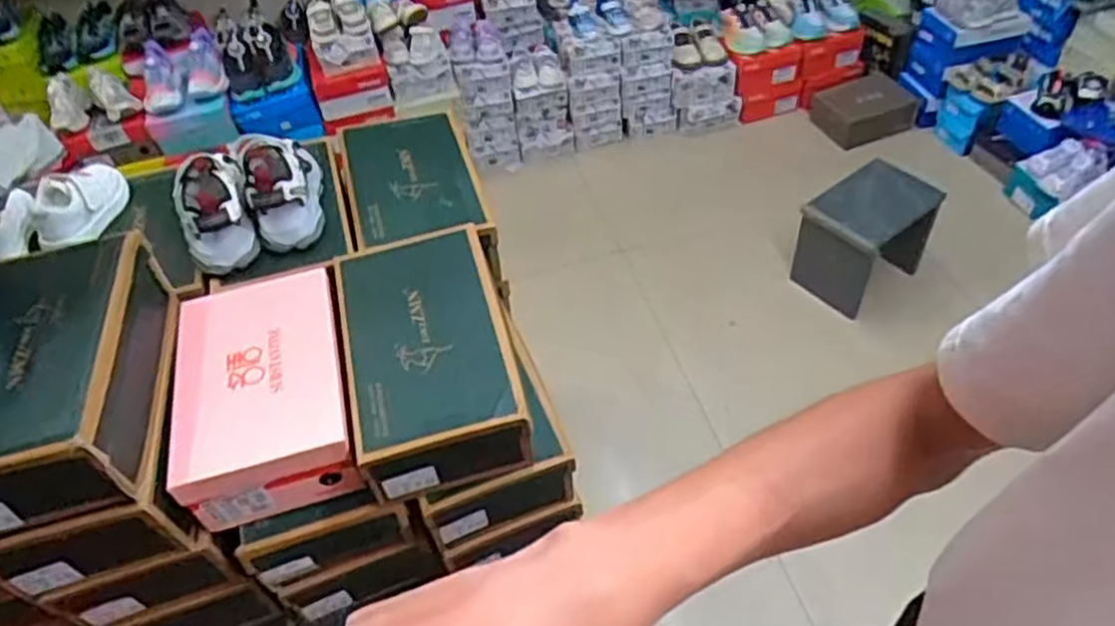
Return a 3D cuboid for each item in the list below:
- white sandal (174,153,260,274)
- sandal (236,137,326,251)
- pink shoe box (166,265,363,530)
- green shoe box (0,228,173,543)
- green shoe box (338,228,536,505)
[{"bbox_3d":[-0.477,-0.148,1.044,0.092,0.090,0.174,-19,49,-11],"label":"white sandal"},{"bbox_3d":[-0.393,-0.186,1.078,0.089,0.098,0.191,-16,48,-8],"label":"sandal"},{"bbox_3d":[-0.358,0.088,0.936,0.196,0.090,0.299,-15,48,-7],"label":"pink shoe box"},{"bbox_3d":[-0.558,0.066,0.846,0.181,0.118,0.329,-13,48,-5],"label":"green shoe box"},{"bbox_3d":[-0.161,0.047,0.949,0.187,0.107,0.329,-14,48,-6],"label":"green shoe box"}]

